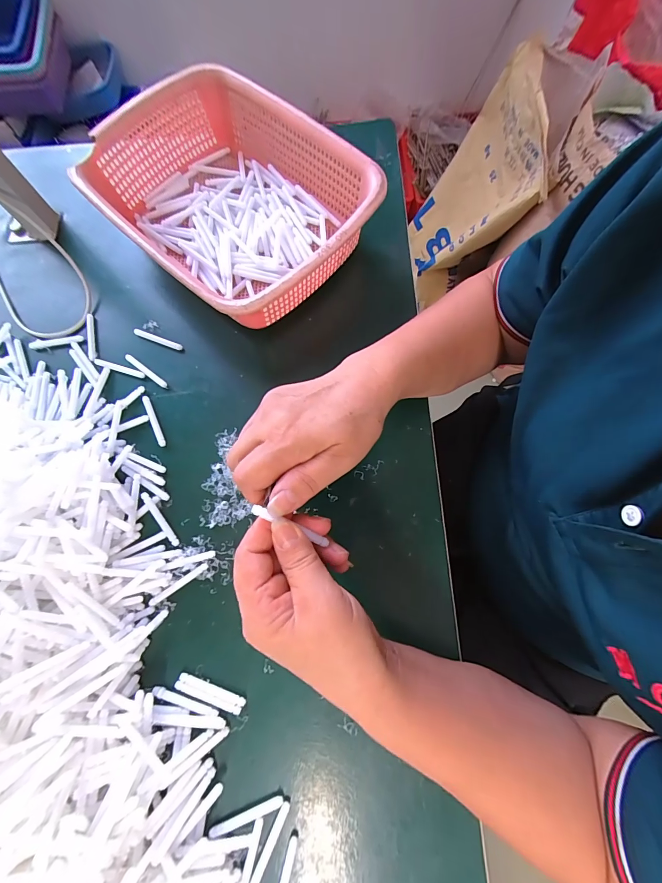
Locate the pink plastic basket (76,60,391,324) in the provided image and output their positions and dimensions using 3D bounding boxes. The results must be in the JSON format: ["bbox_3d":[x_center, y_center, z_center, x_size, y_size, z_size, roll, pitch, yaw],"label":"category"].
[{"bbox_3d":[-0.106,-0.250,0.372,0.281,0.089,0.212,42,78,11],"label":"pink plastic basket"}]

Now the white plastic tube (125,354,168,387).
[{"bbox_3d":[-0.199,-0.076,0.366,0.059,0.004,0.007,36,77,10],"label":"white plastic tube"}]

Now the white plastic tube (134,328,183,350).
[{"bbox_3d":[-0.191,-0.113,0.376,0.058,0.004,0.009,20,75,6],"label":"white plastic tube"}]

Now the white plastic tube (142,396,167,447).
[{"bbox_3d":[-0.182,-0.022,0.349,0.007,0.004,0.059,-25,75,-6],"label":"white plastic tube"}]

